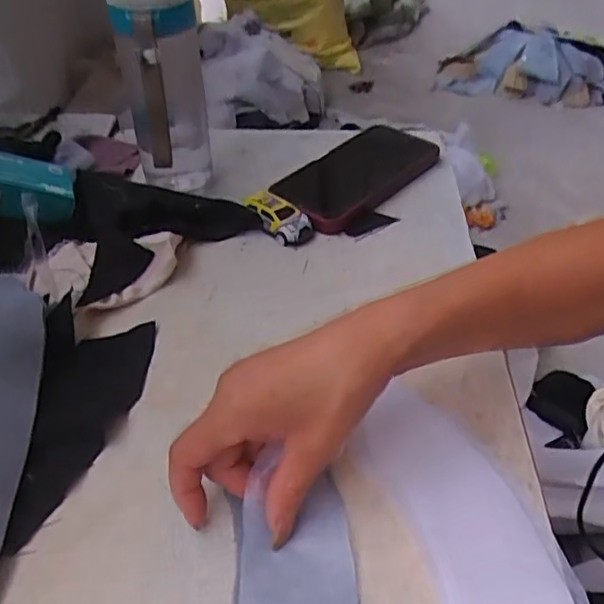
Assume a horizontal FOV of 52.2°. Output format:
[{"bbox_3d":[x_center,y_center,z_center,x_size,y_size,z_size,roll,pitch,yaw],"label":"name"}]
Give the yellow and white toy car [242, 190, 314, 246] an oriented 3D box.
[{"bbox_3d":[-0.019,-0.068,0.502,0.055,0.027,0.028,31,55,30],"label":"yellow and white toy car"}]

